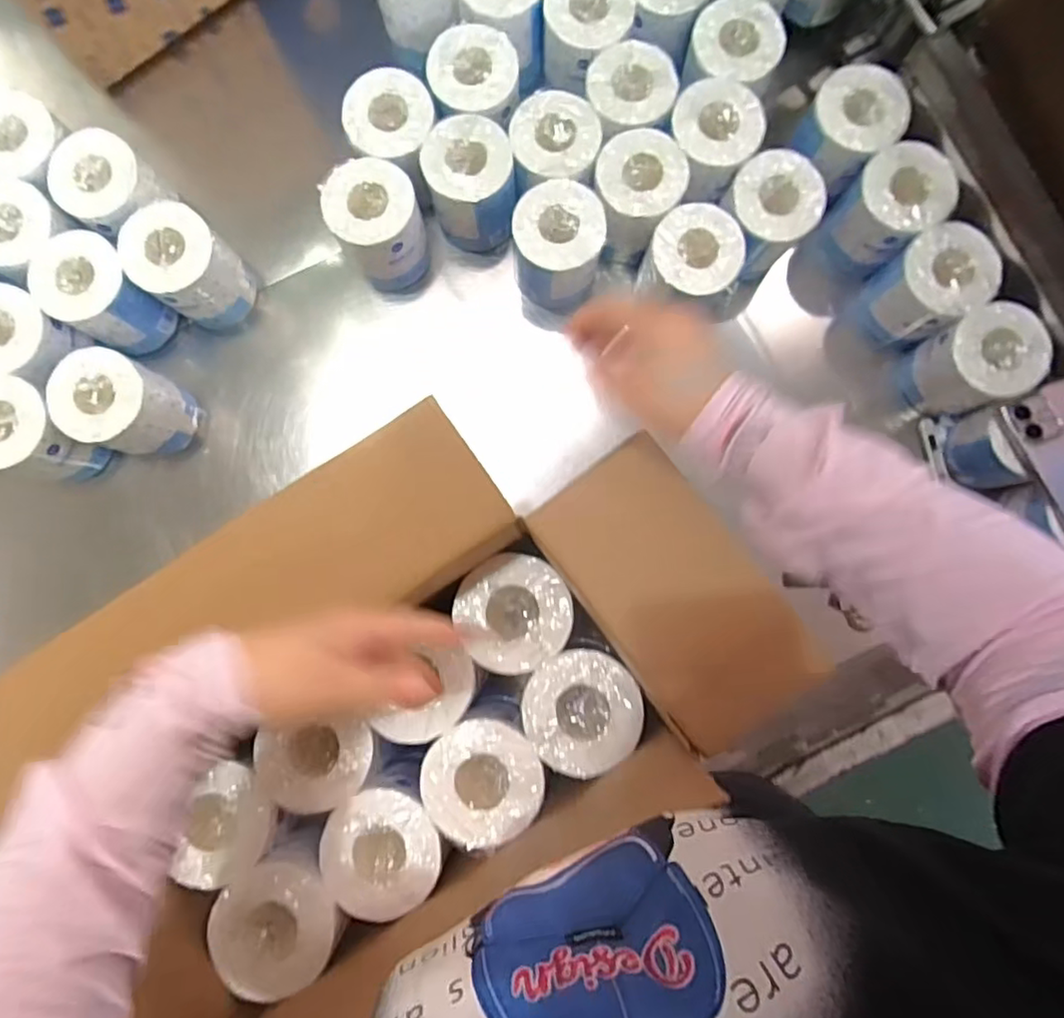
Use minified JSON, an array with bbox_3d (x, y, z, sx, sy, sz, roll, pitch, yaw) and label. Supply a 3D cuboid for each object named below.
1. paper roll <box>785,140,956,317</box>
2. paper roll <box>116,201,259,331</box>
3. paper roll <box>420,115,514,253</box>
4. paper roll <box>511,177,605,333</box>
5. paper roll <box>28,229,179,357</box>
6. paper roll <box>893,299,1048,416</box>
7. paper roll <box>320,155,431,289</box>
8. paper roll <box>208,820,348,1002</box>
[{"bbox_3d":[0.408,-0.339,0.757,0.089,0.214,0.093,0,87,0],"label":"paper roll"},{"bbox_3d":[-0.397,-0.277,0.712,0.103,0.119,0.094,0,87,0],"label":"paper roll"},{"bbox_3d":[-0.069,-0.370,0.707,0.093,0.107,0.097,0,87,0],"label":"paper roll"},{"bbox_3d":[0.030,-0.293,0.708,0.103,0.118,0.116,8,87,0],"label":"paper roll"},{"bbox_3d":[-0.494,-0.248,0.710,0.111,0.101,0.099,44,87,2],"label":"paper roll"},{"bbox_3d":[0.506,-0.167,0.707,0.092,0.119,0.101,-21,87,-2],"label":"paper roll"},{"bbox_3d":[-0.175,-0.325,0.709,0.093,0.117,0.098,0,87,0],"label":"paper roll"},{"bbox_3d":[-0.204,0.335,0.519,0.098,0.082,0.094,0,87,0],"label":"paper roll"}]

